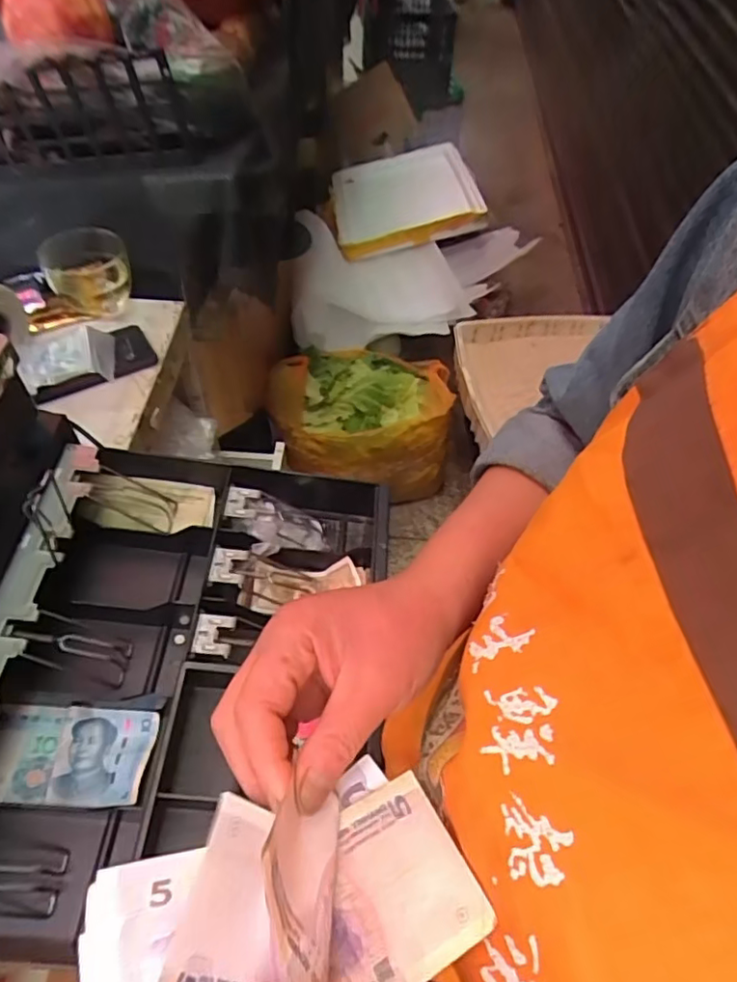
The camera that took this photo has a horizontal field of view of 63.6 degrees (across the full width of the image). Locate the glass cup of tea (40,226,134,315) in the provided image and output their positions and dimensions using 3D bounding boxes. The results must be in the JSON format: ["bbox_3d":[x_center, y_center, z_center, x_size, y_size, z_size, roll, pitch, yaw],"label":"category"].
[{"bbox_3d":[-0.360,-0.280,0.758,0.104,0.090,0.083,-10,54,-12],"label":"glass cup of tea"}]

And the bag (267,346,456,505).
[{"bbox_3d":[-0.017,-0.180,1.563,0.447,0.310,0.340,2,52,-3],"label":"bag"}]

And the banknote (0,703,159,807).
[{"bbox_3d":[-0.219,0.193,0.438,0.111,0.015,0.066,3,52,-2],"label":"banknote"}]

